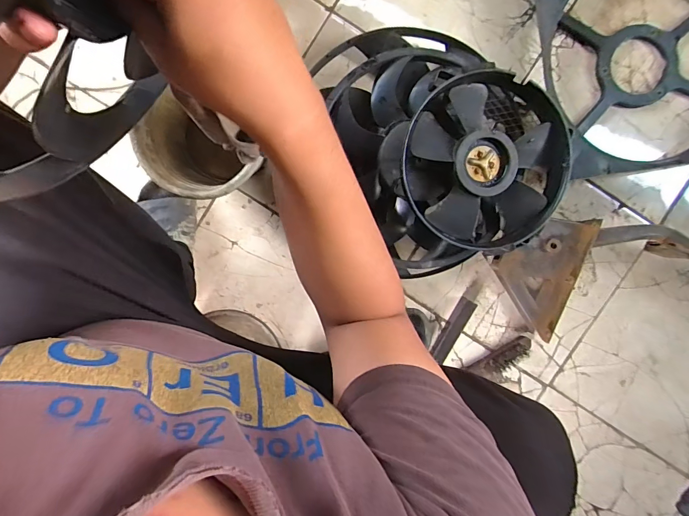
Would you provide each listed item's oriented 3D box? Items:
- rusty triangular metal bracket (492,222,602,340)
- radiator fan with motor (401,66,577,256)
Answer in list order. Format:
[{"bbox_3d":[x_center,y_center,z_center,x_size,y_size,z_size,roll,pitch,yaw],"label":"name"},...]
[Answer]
[{"bbox_3d":[0.372,0.023,0.749,0.130,0.099,0.233,17,94,-2],"label":"rusty triangular metal bracket"},{"bbox_3d":[0.255,-0.169,0.706,0.289,0.105,0.294,0,94,-1],"label":"radiator fan with motor"}]

